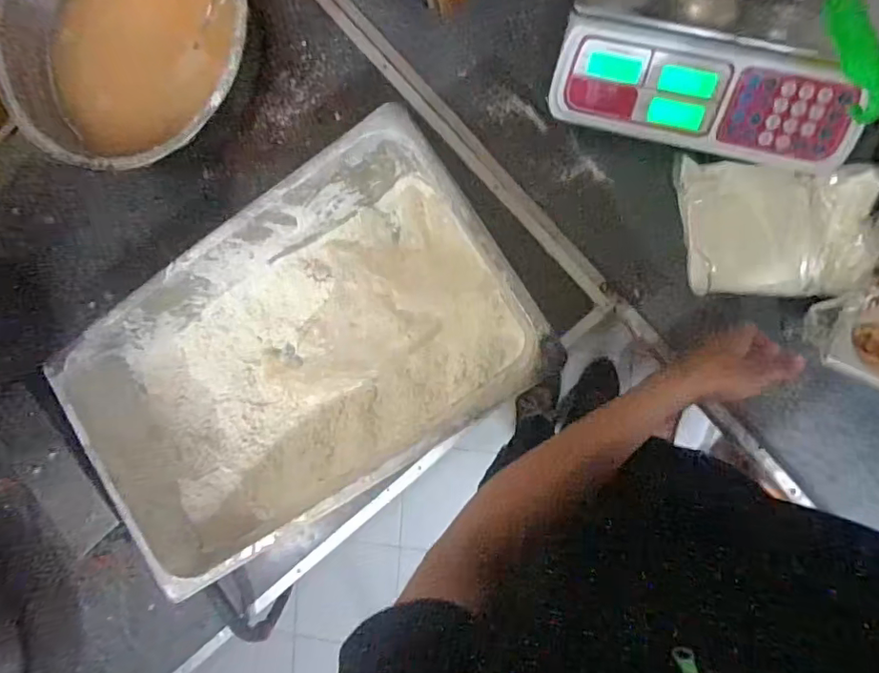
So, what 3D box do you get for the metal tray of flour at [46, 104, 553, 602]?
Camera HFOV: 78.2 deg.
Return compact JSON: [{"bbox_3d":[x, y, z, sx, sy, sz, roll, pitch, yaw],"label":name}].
[{"bbox_3d":[-0.168,0.028,0.652,0.529,0.135,0.322,-32,86,8],"label":"metal tray of flour"}]

